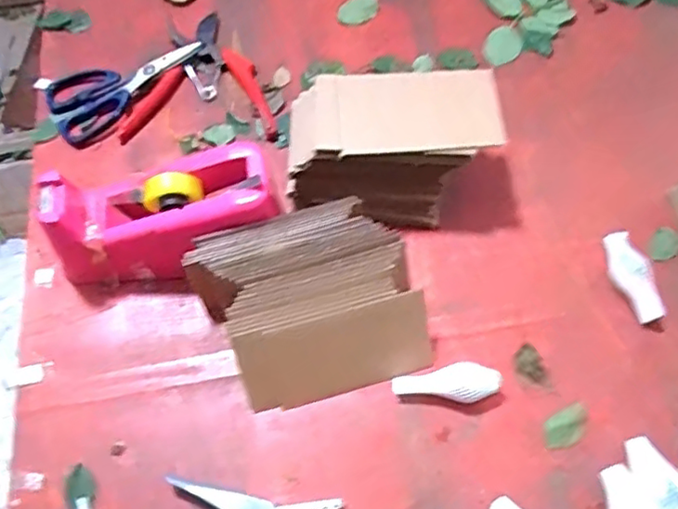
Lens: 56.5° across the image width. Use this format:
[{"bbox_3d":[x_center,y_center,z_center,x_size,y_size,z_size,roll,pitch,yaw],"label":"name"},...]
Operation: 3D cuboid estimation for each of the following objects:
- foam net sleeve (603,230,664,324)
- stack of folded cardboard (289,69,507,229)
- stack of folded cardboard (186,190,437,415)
[{"bbox_3d":[0.272,0.022,0.585,0.027,0.032,0.084,-21,68,-10],"label":"foam net sleeve"},{"bbox_3d":[0.049,-0.097,0.594,0.187,0.106,0.112,1,66,0],"label":"stack of folded cardboard"},{"bbox_3d":[-0.024,0.042,0.543,0.177,0.080,0.149,-14,67,-7],"label":"stack of folded cardboard"}]

